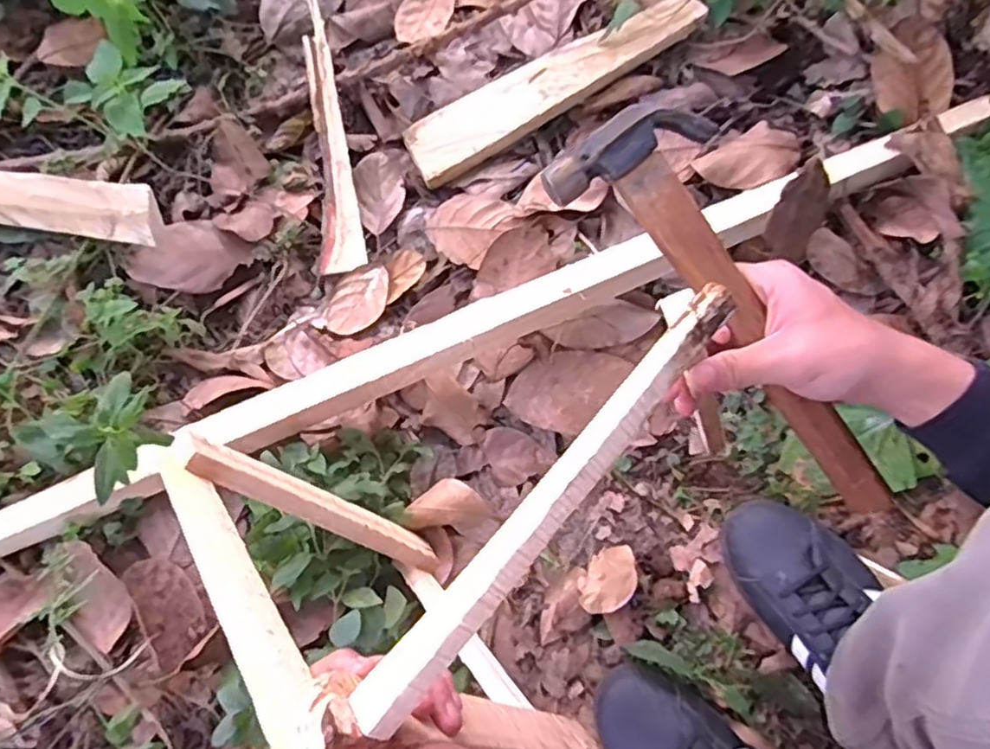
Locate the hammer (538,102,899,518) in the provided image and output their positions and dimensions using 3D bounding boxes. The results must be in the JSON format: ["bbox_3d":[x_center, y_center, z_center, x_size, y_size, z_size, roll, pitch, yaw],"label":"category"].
[{"bbox_3d":[0.145,-0.030,0.392,0.087,0.020,0.274,-39,96,-8],"label":"hammer"}]

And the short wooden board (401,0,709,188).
[{"bbox_3d":[0.065,-0.321,0.744,0.347,0.021,0.064,-31,90,1],"label":"short wooden board"}]

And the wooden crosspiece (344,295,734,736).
[{"bbox_3d":[0.025,0.056,0.315,0.025,0.019,0.247,39,83,8],"label":"wooden crosspiece"}]

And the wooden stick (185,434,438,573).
[{"bbox_3d":[-0.132,0.109,0.540,0.032,0.252,0.024,18,74,45],"label":"wooden stick"}]

